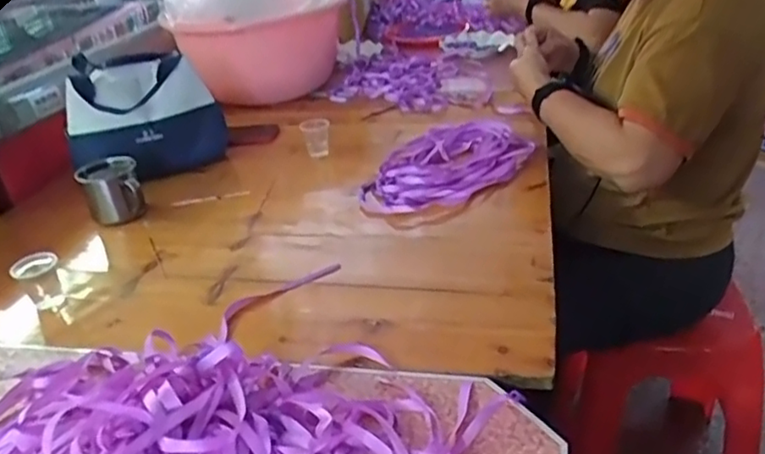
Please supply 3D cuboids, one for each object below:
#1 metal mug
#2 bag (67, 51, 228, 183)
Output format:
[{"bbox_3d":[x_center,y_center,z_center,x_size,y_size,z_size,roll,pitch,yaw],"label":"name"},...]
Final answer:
[{"bbox_3d":[-0.409,-0.054,0.963,0.084,0.083,0.078,-14,30,-15],"label":"metal mug"},{"bbox_3d":[-0.410,-0.190,1.102,0.240,0.192,0.150,-14,30,-15],"label":"bag"}]

